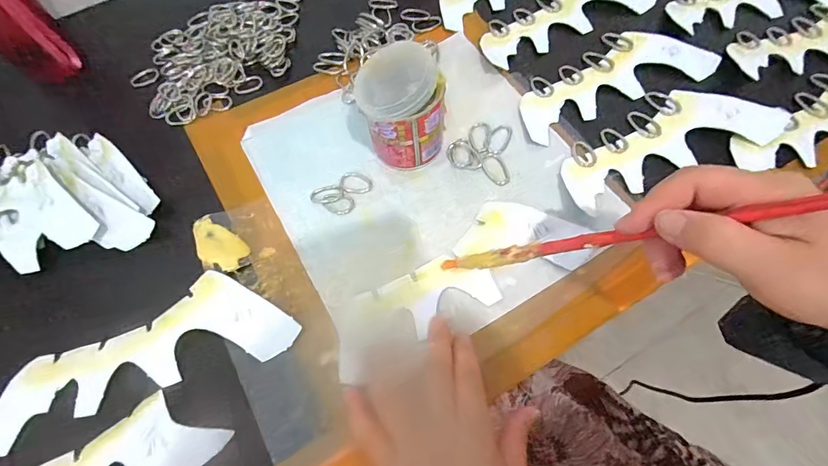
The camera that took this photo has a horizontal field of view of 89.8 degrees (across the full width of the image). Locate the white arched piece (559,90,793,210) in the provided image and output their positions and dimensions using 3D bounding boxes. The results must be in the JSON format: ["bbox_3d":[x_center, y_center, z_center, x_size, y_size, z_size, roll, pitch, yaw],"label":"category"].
[{"bbox_3d":[0.225,-0.086,0.372,0.212,0.015,0.072,-21,66,-8],"label":"white arched piece"}]

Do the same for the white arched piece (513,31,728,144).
[{"bbox_3d":[0.193,-0.153,0.409,0.212,0.007,0.079,-26,67,-11],"label":"white arched piece"}]

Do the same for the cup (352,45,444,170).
[{"bbox_3d":[-0.009,-0.099,0.343,0.069,0.094,0.058,-3,64,0],"label":"cup"}]

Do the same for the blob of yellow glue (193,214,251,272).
[{"bbox_3d":[-0.162,0.011,0.340,0.053,0.011,0.033,35,70,16],"label":"blob of yellow glue"}]

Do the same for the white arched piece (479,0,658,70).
[{"bbox_3d":[0.163,-0.236,0.449,0.212,0.008,0.070,-28,67,-11],"label":"white arched piece"}]

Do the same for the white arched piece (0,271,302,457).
[{"bbox_3d":[-0.200,0.089,0.307,0.215,0.009,0.075,-22,66,-9],"label":"white arched piece"}]

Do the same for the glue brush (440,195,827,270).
[{"bbox_3d":[0.112,0.003,0.234,0.010,0.261,0.014,31,61,-31],"label":"glue brush"}]

